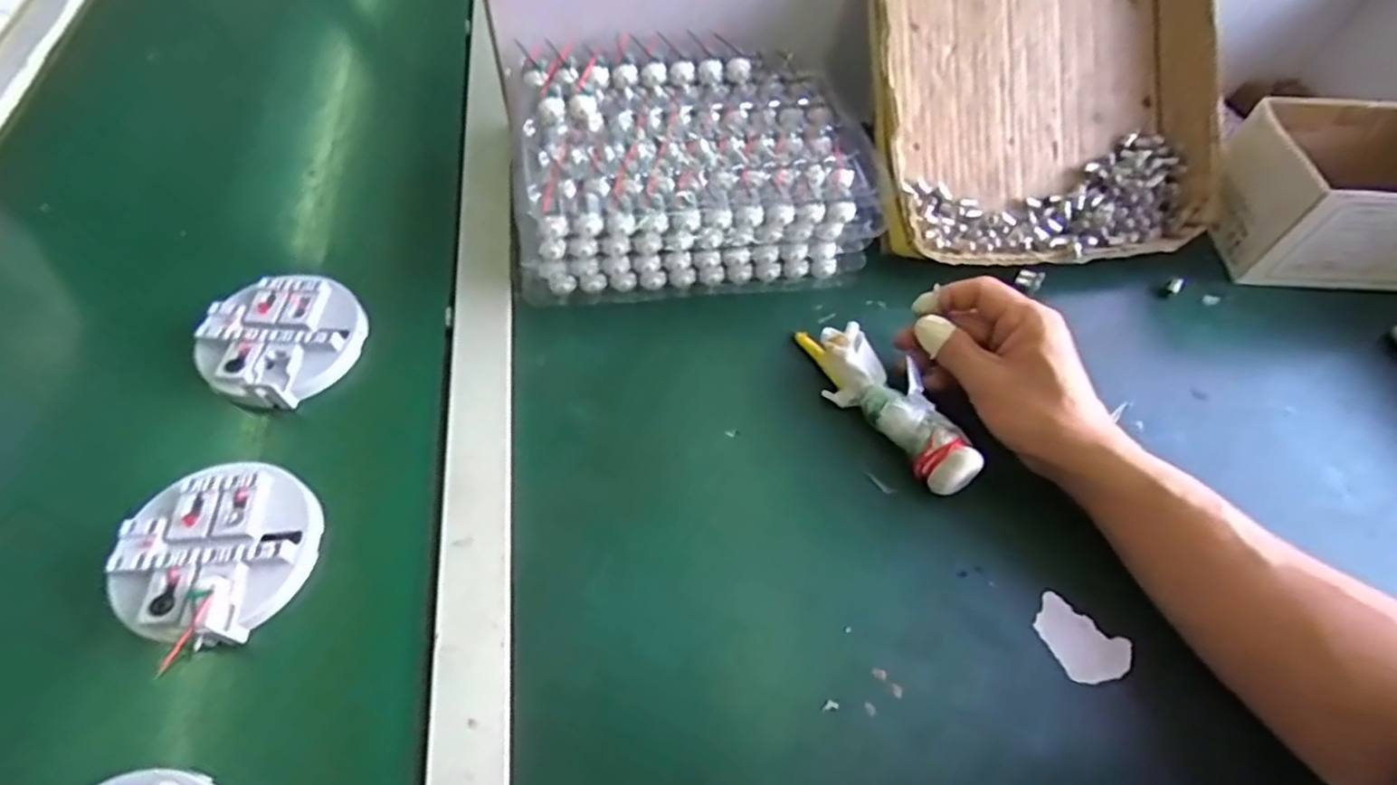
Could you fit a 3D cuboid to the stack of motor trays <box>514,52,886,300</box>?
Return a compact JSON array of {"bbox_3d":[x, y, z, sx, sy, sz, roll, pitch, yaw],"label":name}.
[{"bbox_3d":[-0.006,-0.174,0.513,0.260,0.087,0.187,-4,57,-7],"label":"stack of motor trays"}]

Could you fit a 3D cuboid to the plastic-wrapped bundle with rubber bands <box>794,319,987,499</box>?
[{"bbox_3d":[0.124,0.003,0.442,0.041,0.036,0.148,-24,61,-19],"label":"plastic-wrapped bundle with rubber bands"}]

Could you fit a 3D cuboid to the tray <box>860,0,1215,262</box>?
[{"bbox_3d":[0.279,-0.303,0.524,0.305,0.078,0.408,-4,95,-12],"label":"tray"}]

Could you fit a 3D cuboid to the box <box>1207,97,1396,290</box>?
[{"bbox_3d":[0.541,-0.167,0.542,0.206,0.087,0.129,2,56,-3],"label":"box"}]

